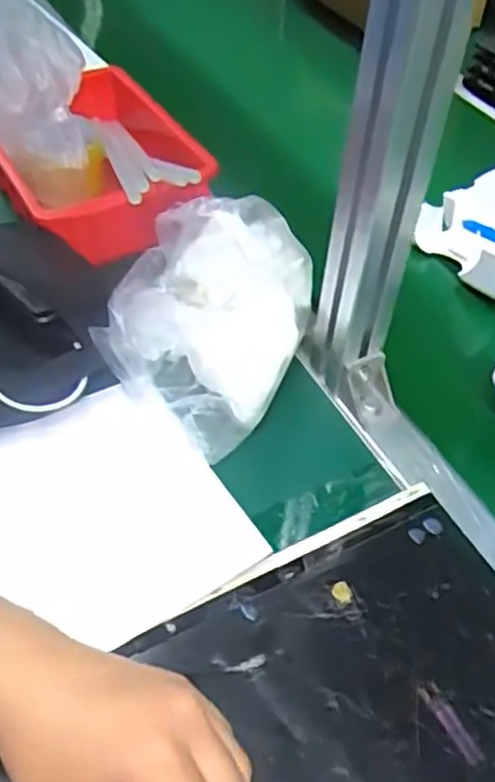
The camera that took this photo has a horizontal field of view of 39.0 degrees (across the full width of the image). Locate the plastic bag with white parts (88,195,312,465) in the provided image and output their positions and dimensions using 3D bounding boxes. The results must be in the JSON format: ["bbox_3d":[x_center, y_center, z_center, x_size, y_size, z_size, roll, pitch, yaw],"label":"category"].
[{"bbox_3d":[-0.037,-0.062,0.554,0.155,0.090,0.200,12,49,10],"label":"plastic bag with white parts"}]

